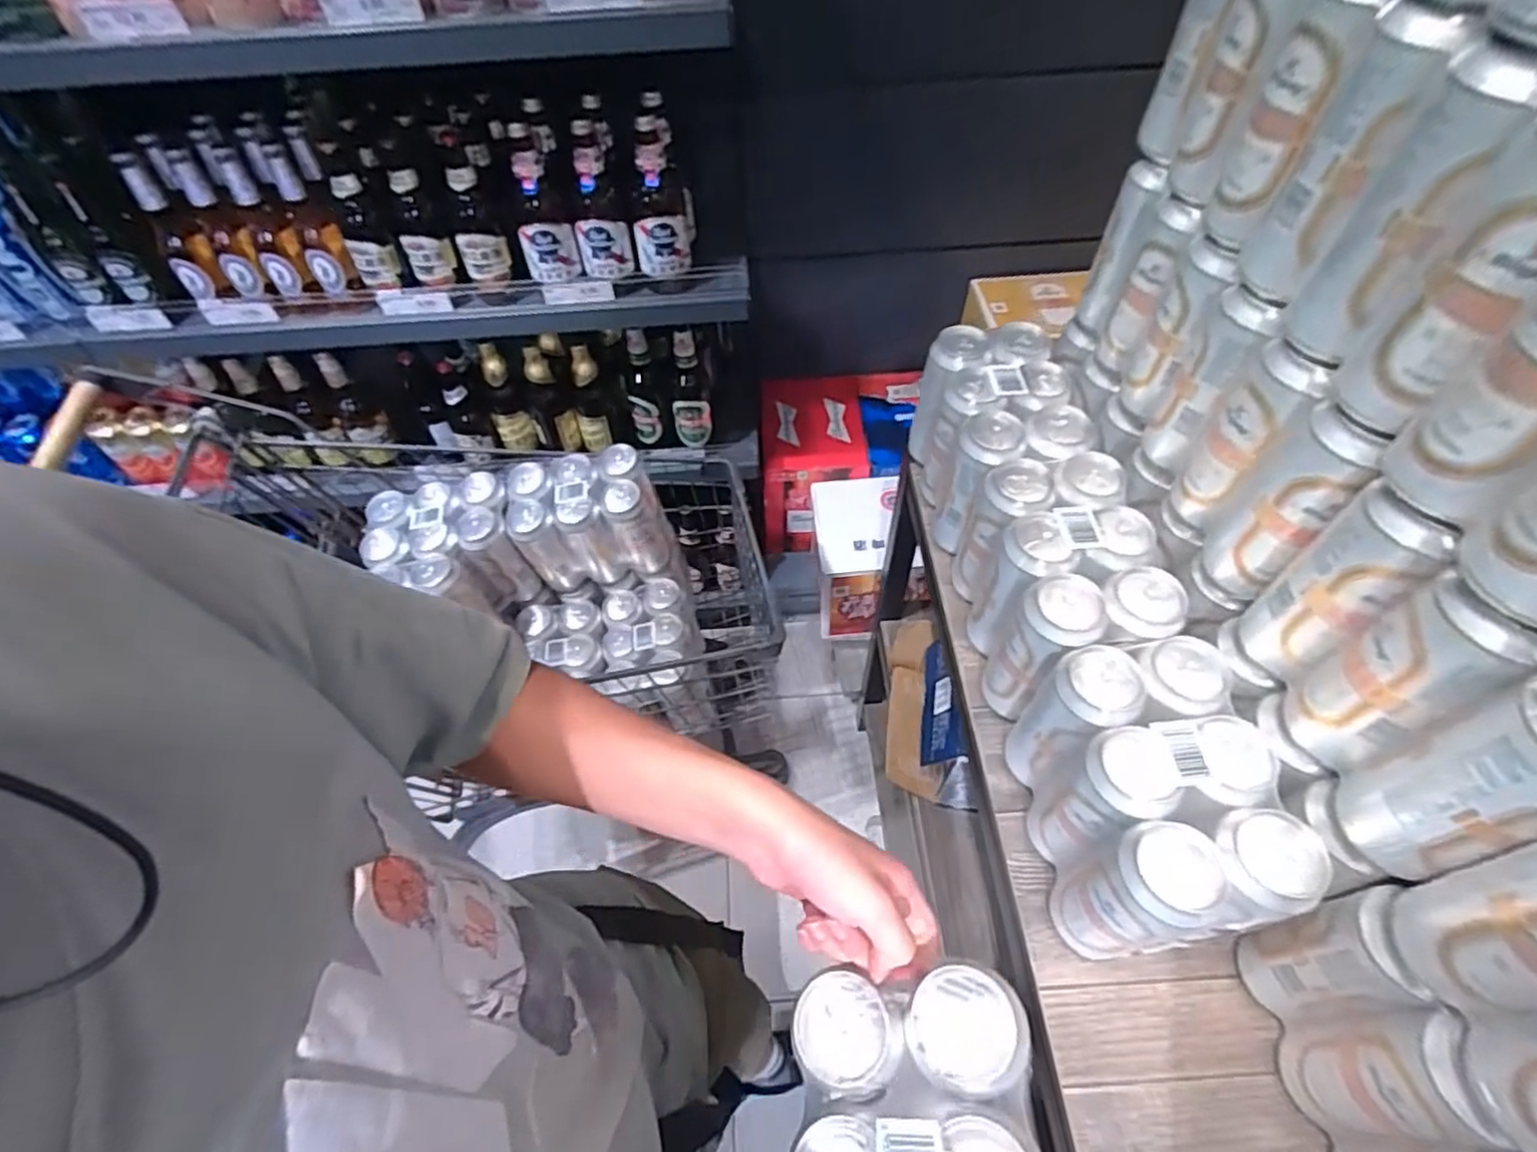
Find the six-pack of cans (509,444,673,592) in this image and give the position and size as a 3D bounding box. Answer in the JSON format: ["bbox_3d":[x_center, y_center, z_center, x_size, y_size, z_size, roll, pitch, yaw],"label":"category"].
[{"bbox_3d":[-0.265,-0.080,1.030,0.219,0.178,0.129,-9,54,-5],"label":"six-pack of cans"}]

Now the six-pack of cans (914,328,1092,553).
[{"bbox_3d":[0.246,-0.132,0.746,0.135,0.158,0.224,-6,54,-3],"label":"six-pack of cans"}]

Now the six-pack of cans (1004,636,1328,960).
[{"bbox_3d":[0.282,0.177,0.533,0.128,0.163,0.190,-6,54,-3],"label":"six-pack of cans"}]

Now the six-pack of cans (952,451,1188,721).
[{"bbox_3d":[0.268,0.011,0.649,0.129,0.155,0.193,-4,54,-1],"label":"six-pack of cans"}]

